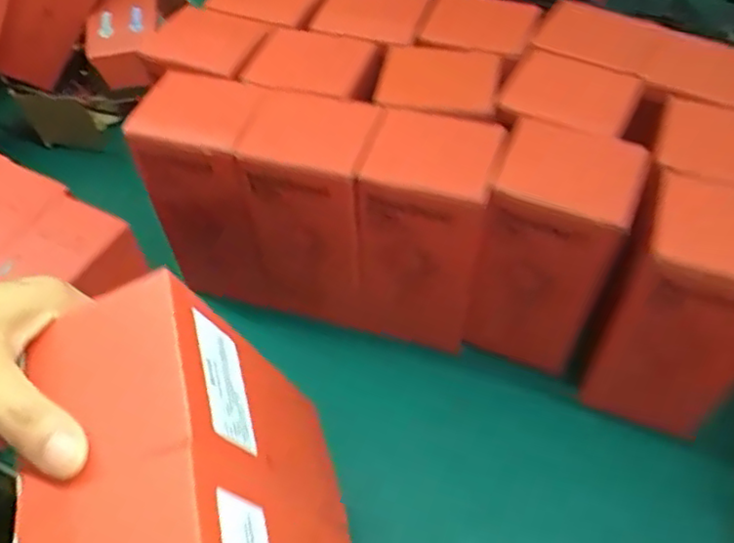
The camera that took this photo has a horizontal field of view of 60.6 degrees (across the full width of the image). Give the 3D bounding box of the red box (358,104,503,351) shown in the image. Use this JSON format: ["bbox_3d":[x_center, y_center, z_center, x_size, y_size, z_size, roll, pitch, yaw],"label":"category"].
[{"bbox_3d":[0.041,-0.032,0.486,0.096,0.167,0.104,10,54,10],"label":"red box"}]

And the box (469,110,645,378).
[{"bbox_3d":[0.129,-0.003,0.469,0.091,0.167,0.089,14,55,13],"label":"box"}]

